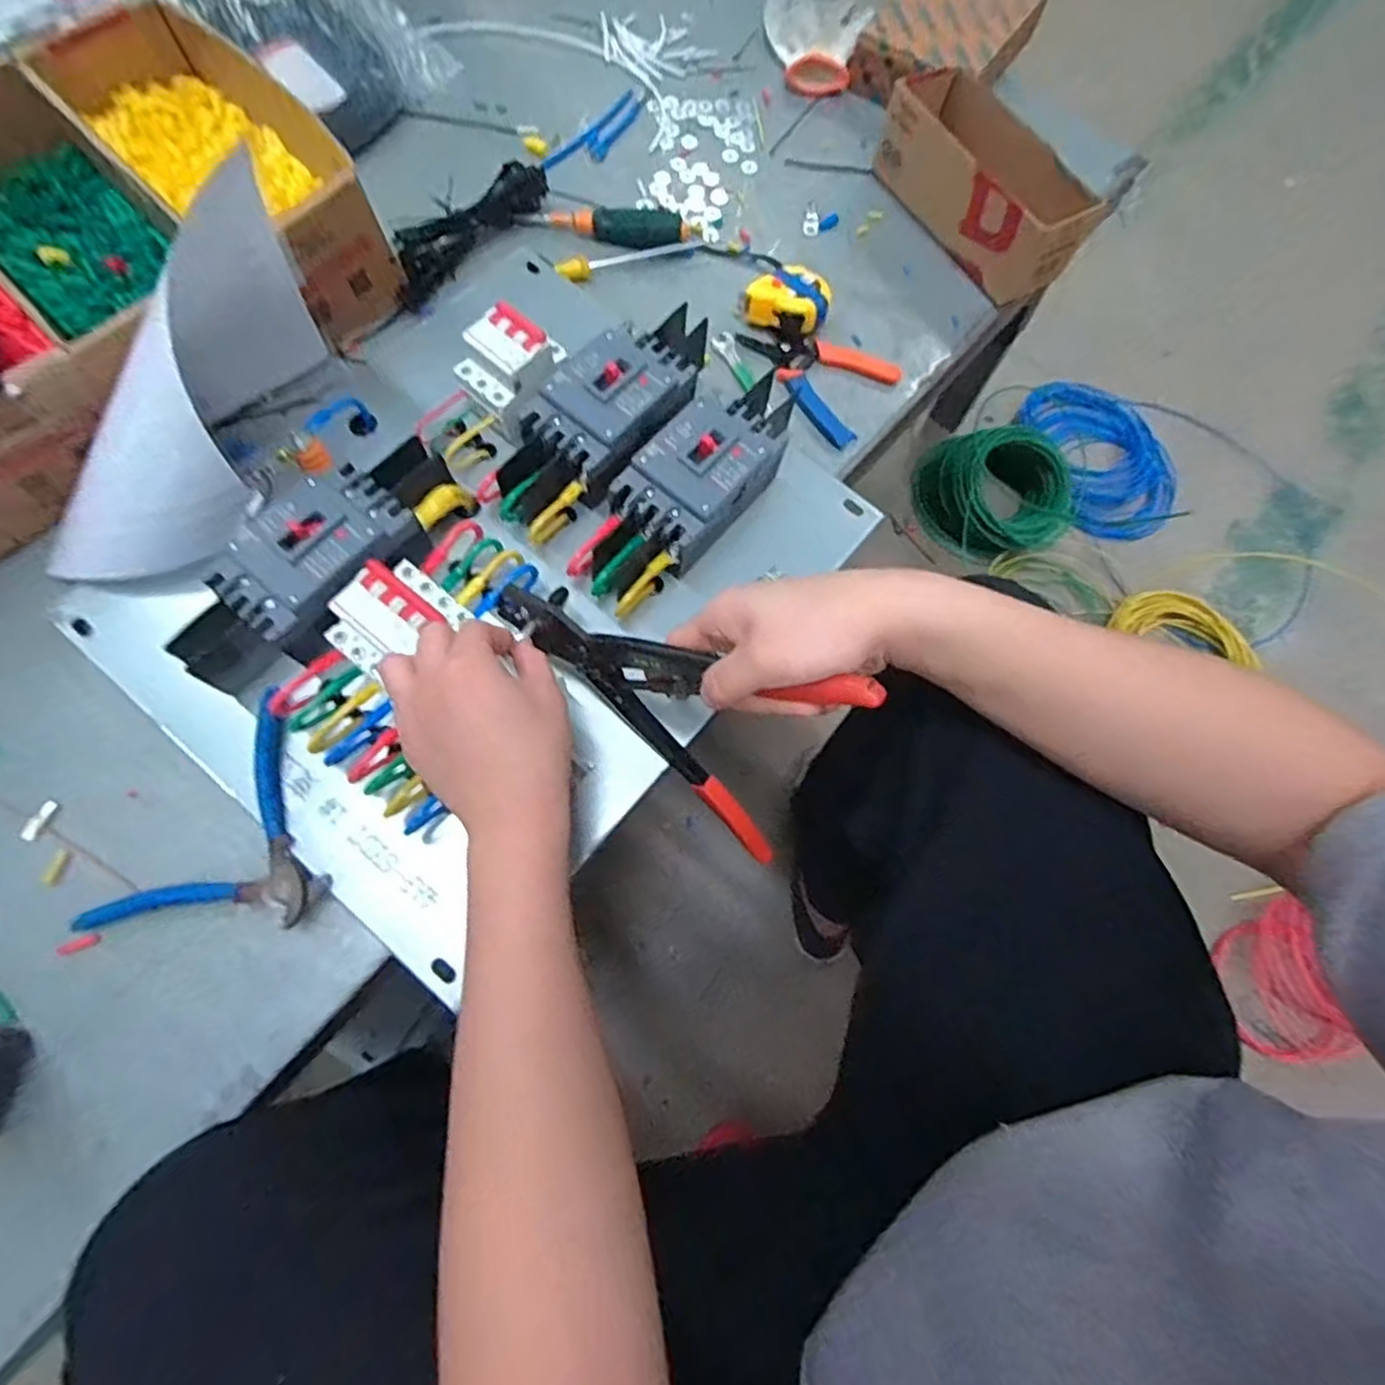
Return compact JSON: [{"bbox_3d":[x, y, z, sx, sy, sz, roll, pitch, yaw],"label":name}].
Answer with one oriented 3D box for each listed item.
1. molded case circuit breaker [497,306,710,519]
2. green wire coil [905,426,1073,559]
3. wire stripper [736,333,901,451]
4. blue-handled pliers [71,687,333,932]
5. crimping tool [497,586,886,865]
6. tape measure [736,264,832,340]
[{"bbox_3d":[-0.064,-0.222,0.556,0.087,0.072,0.235,37,72,8],"label":"molded case circuit breaker"},{"bbox_3d":[0.477,-0.310,1.089,0.210,0.111,0.197,1,71,-4],"label":"green wire coil"},{"bbox_3d":[0.127,-0.309,0.656,0.107,0.016,0.152,-38,76,-14],"label":"wire stripper"},{"bbox_3d":[-0.302,0.107,0.457,0.121,0.030,0.188,37,72,8],"label":"blue-handled pliers"},{"bbox_3d":[-0.016,-0.009,0.455,0.241,0.206,0.067,39,74,11],"label":"crimping tool"},{"bbox_3d":[0.091,-0.371,0.658,0.076,0.035,0.071,36,73,10],"label":"tape measure"}]

